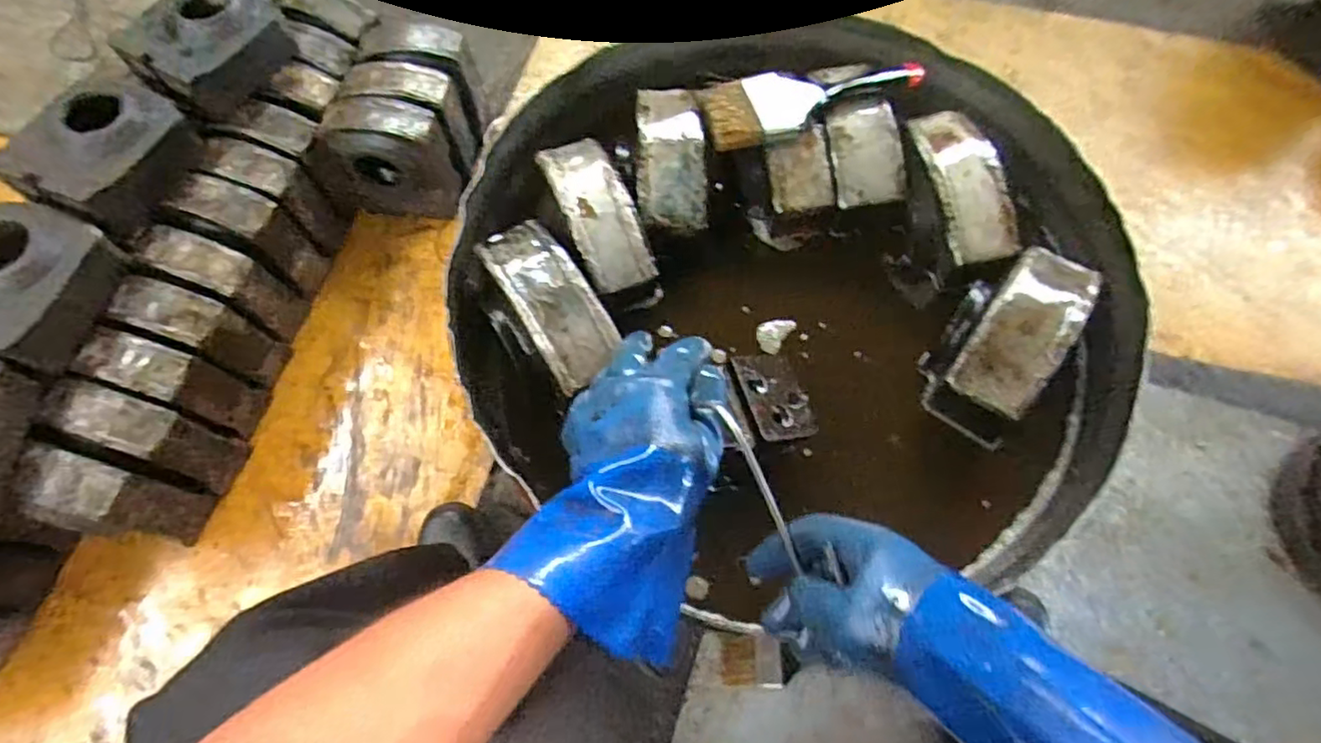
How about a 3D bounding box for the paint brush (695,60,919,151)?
[{"bbox_3d":[0.136,-0.258,0.574,0.200,0.019,0.079,-19,70,-6],"label":"paint brush"}]

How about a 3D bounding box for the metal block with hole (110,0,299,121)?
[{"bbox_3d":[-0.647,-0.471,0.898,0.167,0.069,0.192,27,72,11],"label":"metal block with hole"}]

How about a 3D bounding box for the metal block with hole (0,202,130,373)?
[{"bbox_3d":[-0.768,-0.105,0.754,0.154,0.080,0.187,17,70,7],"label":"metal block with hole"}]

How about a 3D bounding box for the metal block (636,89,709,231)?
[{"bbox_3d":[0.009,-0.207,0.590,0.061,0.031,0.151,-3,69,0],"label":"metal block"}]

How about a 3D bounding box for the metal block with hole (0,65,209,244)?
[{"bbox_3d":[-0.719,-0.287,0.824,0.171,0.068,0.198,30,72,12],"label":"metal block with hole"}]

